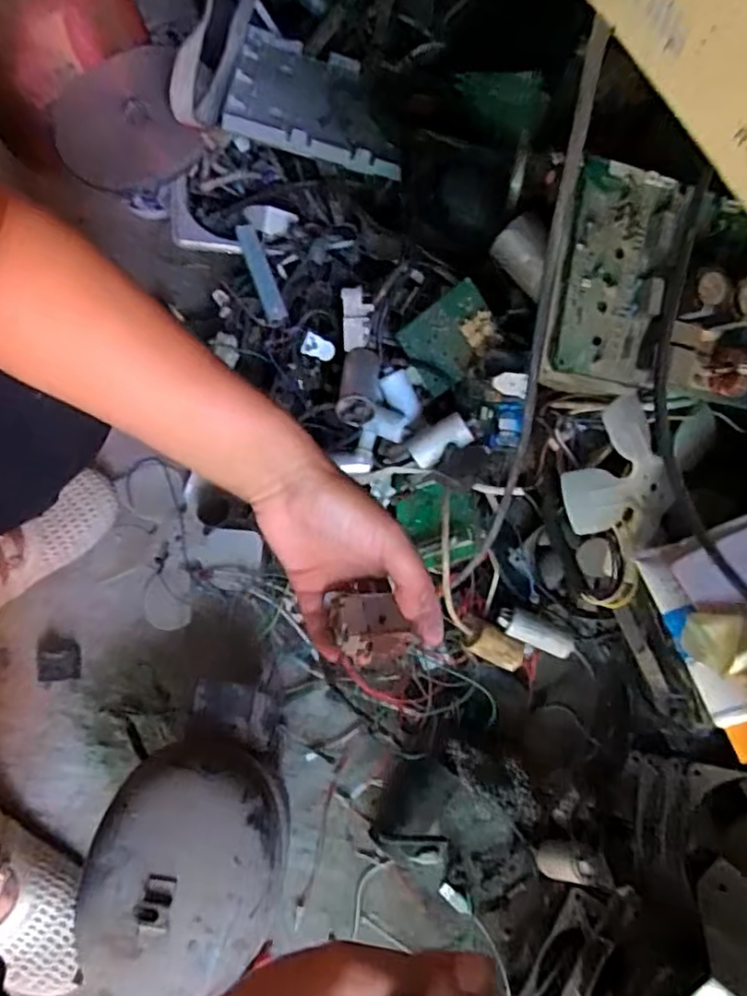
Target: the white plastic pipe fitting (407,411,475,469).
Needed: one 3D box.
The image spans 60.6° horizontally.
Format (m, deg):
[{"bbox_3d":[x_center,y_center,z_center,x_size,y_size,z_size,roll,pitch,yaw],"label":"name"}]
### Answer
[{"bbox_3d":[0.063,-0.052,0.605,0.058,0.026,0.033,-34,78,10],"label":"white plastic pipe fitting"}]

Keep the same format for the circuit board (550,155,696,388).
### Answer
[{"bbox_3d":[0.186,-0.172,0.488,0.082,0.018,0.159,11,94,-6],"label":"circuit board"}]

